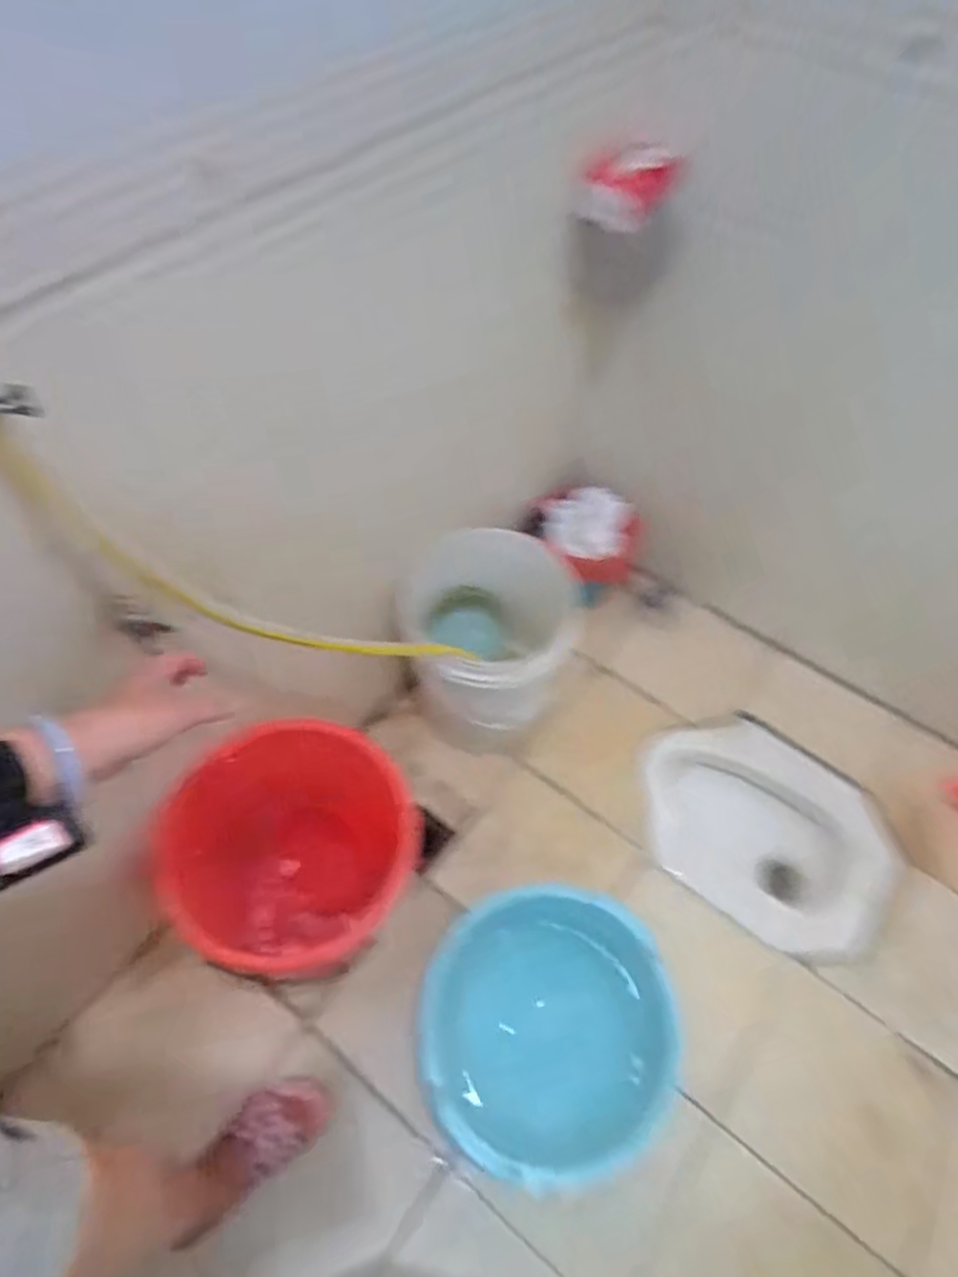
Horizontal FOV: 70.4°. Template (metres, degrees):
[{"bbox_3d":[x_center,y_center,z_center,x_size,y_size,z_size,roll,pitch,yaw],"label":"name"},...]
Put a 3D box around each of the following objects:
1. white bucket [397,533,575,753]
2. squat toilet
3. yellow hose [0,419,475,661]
[{"bbox_3d":[0.023,-0.001,1.329,0.326,0.339,0.344,0,57,0],"label":"white bucket"},{"bbox_3d":[0.577,0.379,1.404,0.350,0.161,0.509,-39,65,-22],"label":"squat toilet"},{"bbox_3d":[-0.230,-0.043,0.808,0.105,0.710,0.054,-37,57,18],"label":"yellow hose"}]

